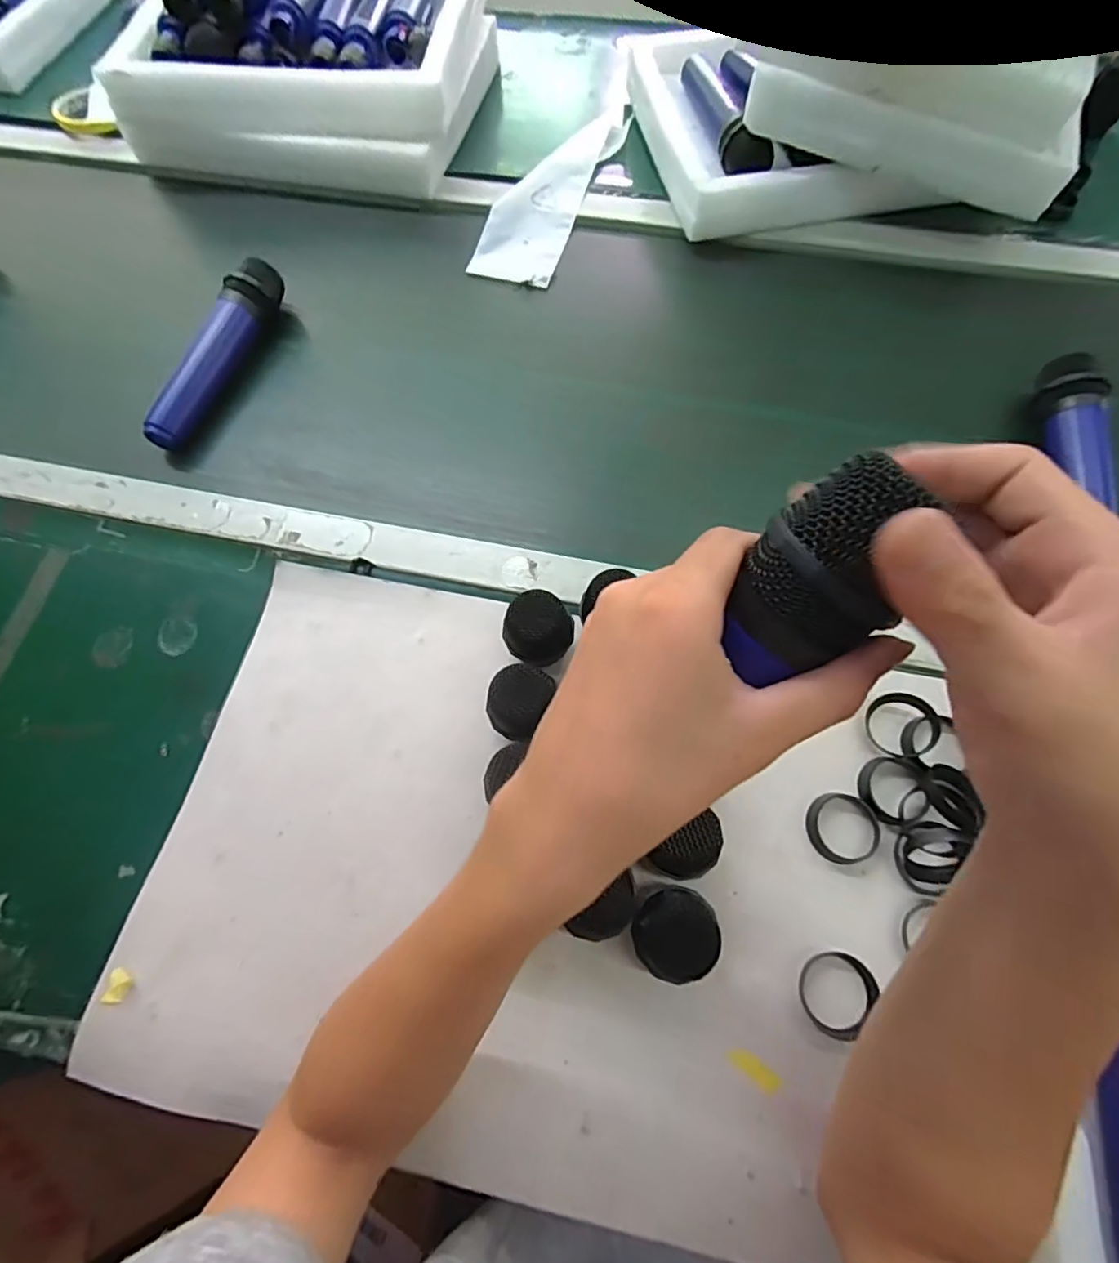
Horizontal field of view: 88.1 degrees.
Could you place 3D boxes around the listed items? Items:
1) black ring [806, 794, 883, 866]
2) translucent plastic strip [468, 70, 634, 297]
[{"bbox_3d":[0.184,0.127,0.372,0.047,0.011,0.042,6,68,2],"label":"black ring"},{"bbox_3d":[0.005,-0.501,0.631,0.086,0.014,0.333,21,70,8],"label":"translucent plastic strip"}]

